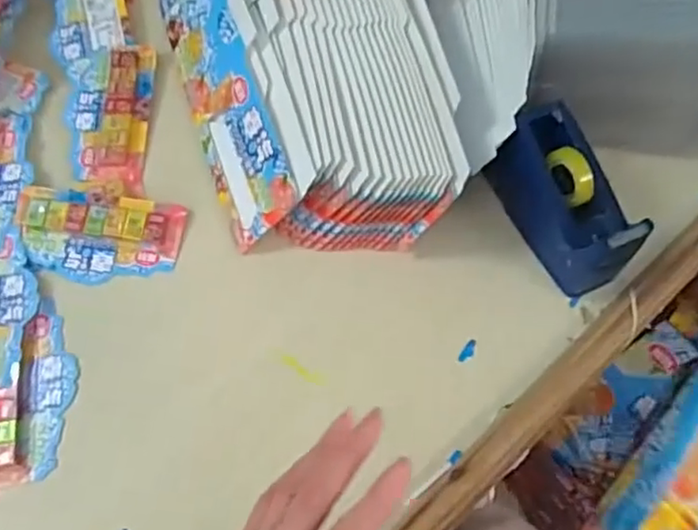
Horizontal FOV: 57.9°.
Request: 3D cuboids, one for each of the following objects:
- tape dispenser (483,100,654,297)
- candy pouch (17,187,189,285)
[{"bbox_3d":[0.167,-0.046,0.496,0.056,0.094,0.127,-23,70,-9],"label":"tape dispenser"},{"bbox_3d":[-0.215,-0.027,0.537,0.142,0.012,0.077,5,68,3],"label":"candy pouch"}]

